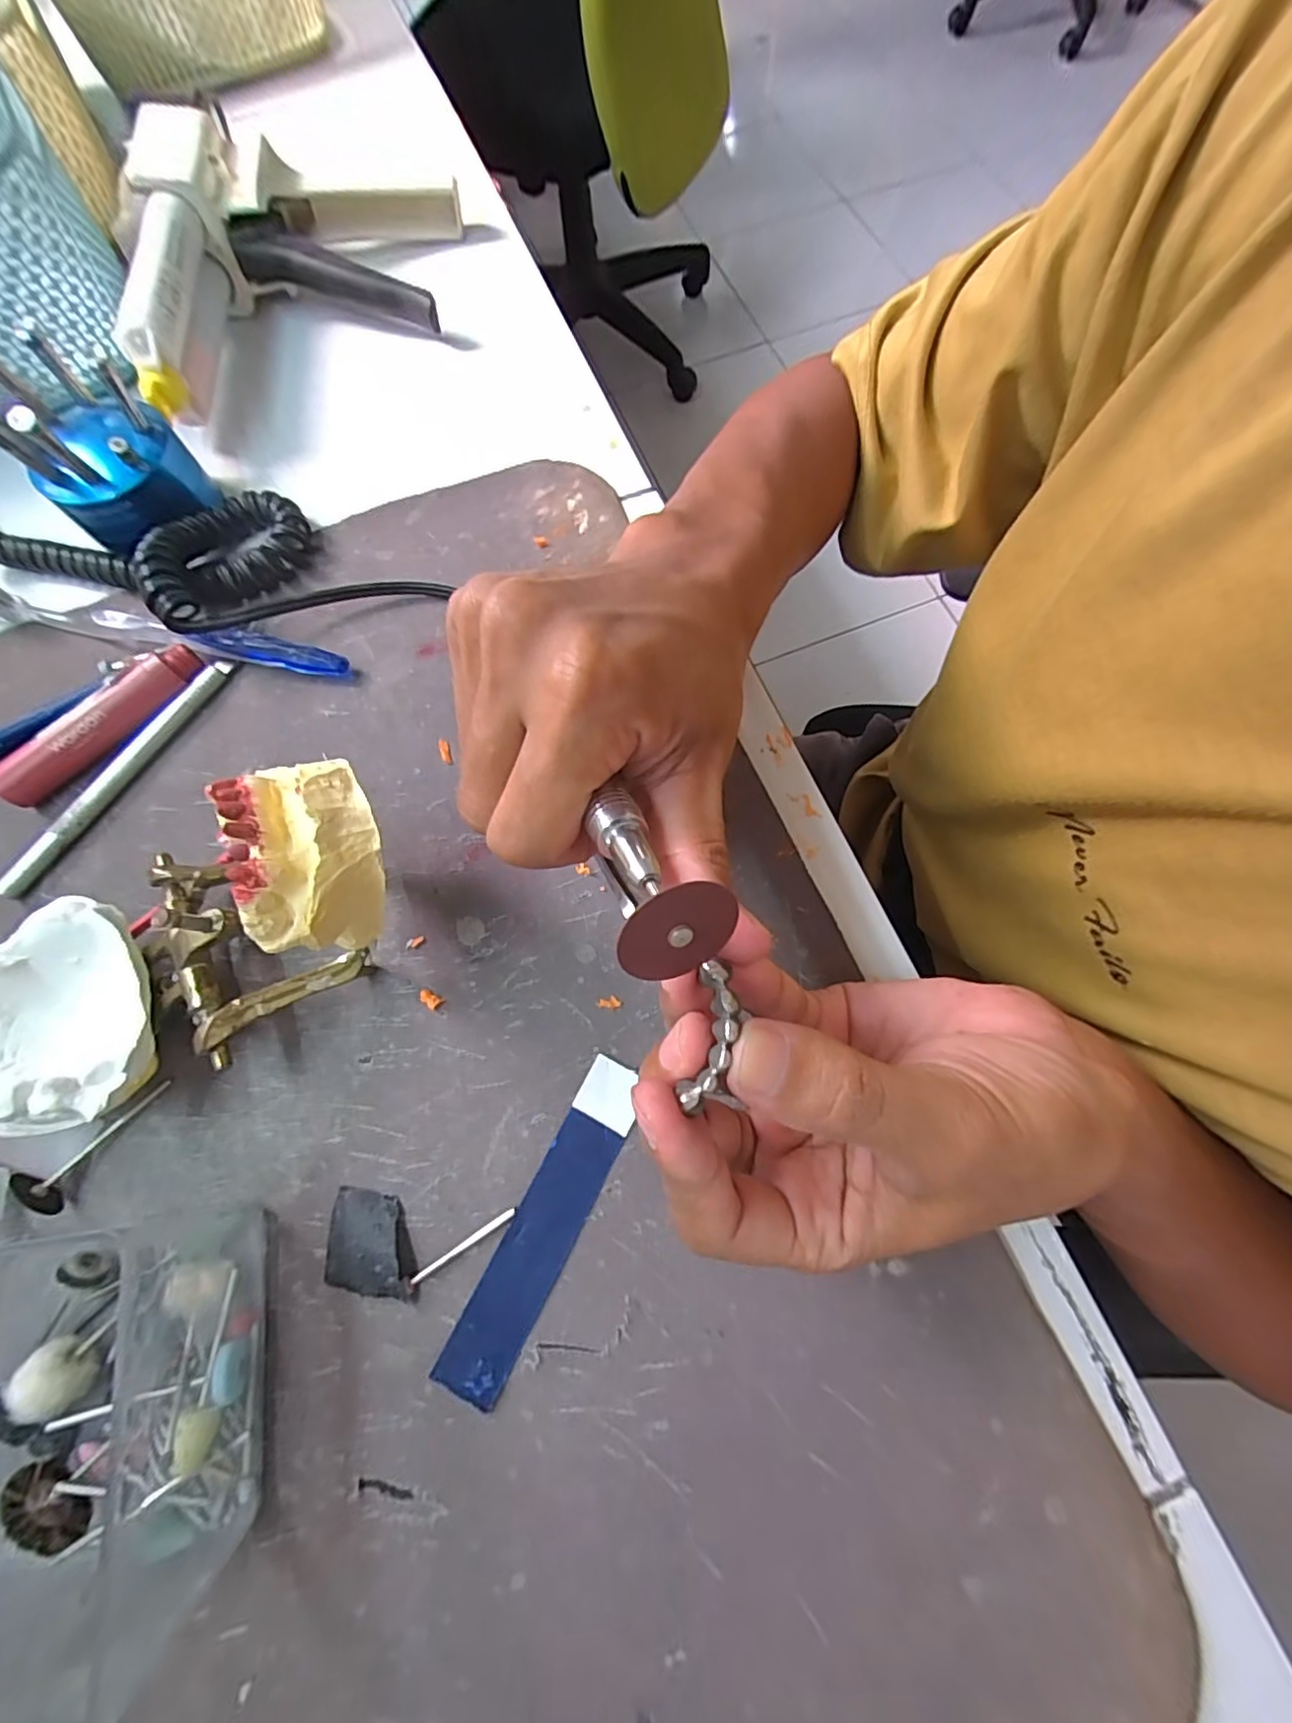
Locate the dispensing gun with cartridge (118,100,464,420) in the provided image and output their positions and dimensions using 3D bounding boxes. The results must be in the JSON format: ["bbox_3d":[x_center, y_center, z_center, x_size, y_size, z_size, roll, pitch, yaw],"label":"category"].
[{"bbox_3d":[-0.169,-0.301,0.303,0.156,0.056,0.170,-13,73,-3],"label":"dispensing gun with cartridge"}]

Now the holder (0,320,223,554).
[{"bbox_3d":[-0.233,-0.176,0.255,0.057,0.062,0.053,-40,76,-11],"label":"holder"}]

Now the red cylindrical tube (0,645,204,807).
[{"bbox_3d":[-0.219,-0.055,0.244,0.087,0.018,0.014,-43,77,-12],"label":"red cylindrical tube"}]

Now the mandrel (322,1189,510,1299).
[{"bbox_3d":[-0.073,0.121,0.190,0.056,0.007,0.028,3,72,2],"label":"mandrel"}]

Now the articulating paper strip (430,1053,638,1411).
[{"bbox_3d":[-0.031,0.113,0.193,0.021,0.004,0.102,26,75,9],"label":"articulating paper strip"}]

